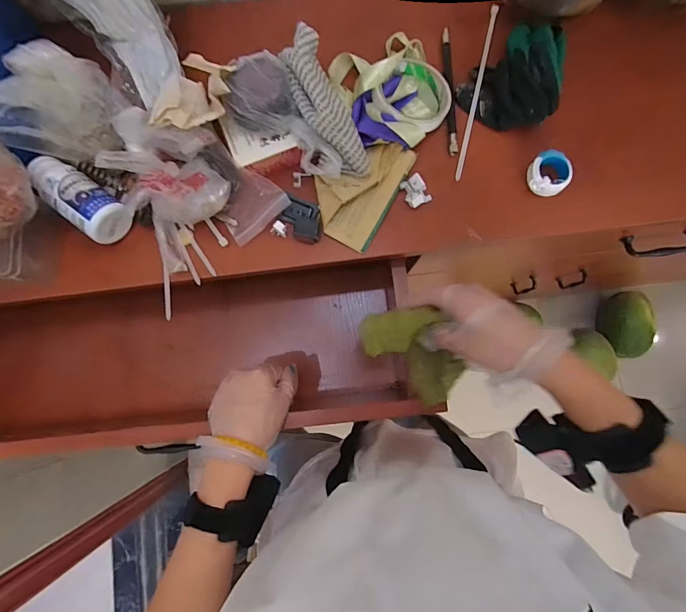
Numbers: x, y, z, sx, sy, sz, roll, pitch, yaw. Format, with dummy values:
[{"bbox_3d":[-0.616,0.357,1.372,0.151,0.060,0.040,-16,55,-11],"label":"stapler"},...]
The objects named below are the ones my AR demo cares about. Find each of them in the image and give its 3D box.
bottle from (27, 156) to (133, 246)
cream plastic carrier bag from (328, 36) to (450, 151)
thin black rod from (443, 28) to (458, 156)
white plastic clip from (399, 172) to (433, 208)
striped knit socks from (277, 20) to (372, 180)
[{"bbox_3d":[-0.289,-0.117,0.414,0.108,0.043,0.048,36,84,5],"label":"bottle"},{"bbox_3d":[0.060,-0.247,0.434,0.119,0.046,0.136,-21,83,-2],"label":"cream plastic carrier bag"},{"bbox_3d":[0.127,-0.255,0.449,0.011,0.011,0.157,-1,83,0],"label":"thin black rod"},{"bbox_3d":[0.083,-0.132,0.432,0.027,0.009,0.034,-21,83,-2],"label":"white plastic clip"},{"bbox_3d":[-0.017,-0.203,0.387,0.050,0.039,0.150,-28,99,-3],"label":"striped knit socks"}]

